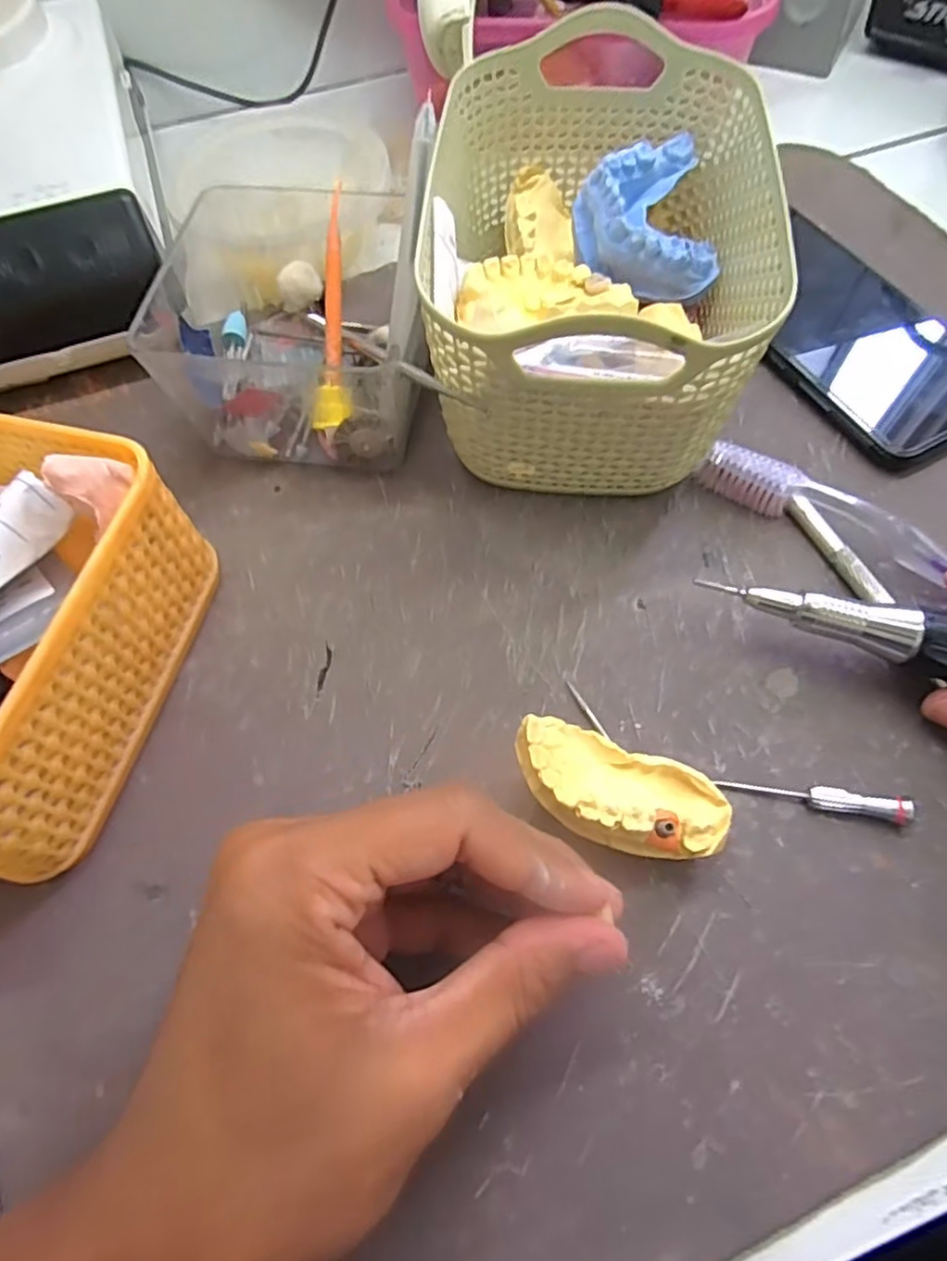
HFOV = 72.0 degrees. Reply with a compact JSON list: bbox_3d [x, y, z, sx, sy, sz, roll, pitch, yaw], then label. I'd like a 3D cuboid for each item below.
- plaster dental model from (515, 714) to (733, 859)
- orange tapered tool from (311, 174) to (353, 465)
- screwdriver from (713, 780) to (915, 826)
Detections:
[{"bbox_3d":[0.044,0.050,0.200,0.063,0.030,0.029,16,67,10],"label":"plaster dental model"},{"bbox_3d":[-0.054,-0.119,0.253,0.015,0.011,0.097,4,102,4],"label":"orange tapered tool"},{"bbox_3d":[0.108,0.053,0.208,0.056,0.009,0.007,10,66,7],"label":"screwdriver"}]

